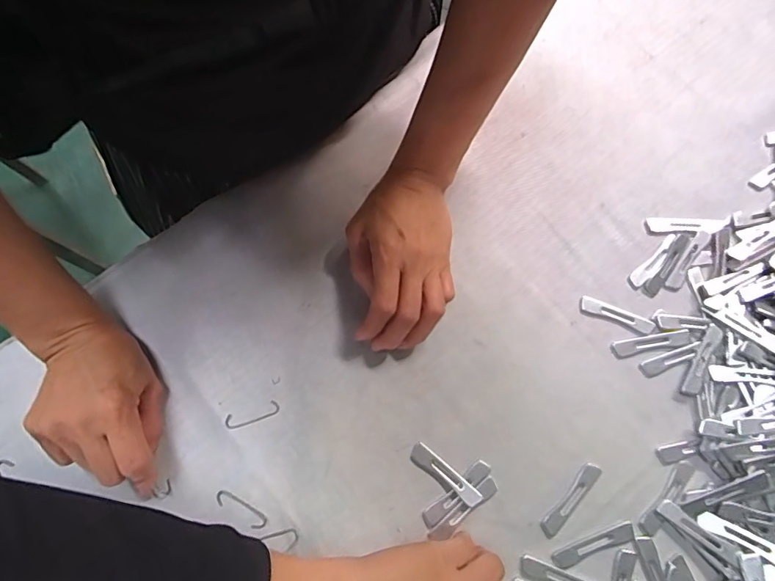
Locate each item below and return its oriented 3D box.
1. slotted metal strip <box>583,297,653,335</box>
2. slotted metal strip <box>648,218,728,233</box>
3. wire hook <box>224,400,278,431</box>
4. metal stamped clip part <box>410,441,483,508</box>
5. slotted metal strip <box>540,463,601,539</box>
[{"bbox_3d":[0.179,0.019,0.355,0.055,0.004,0.013,20,75,7],"label":"slotted metal strip"},{"bbox_3d":[0.247,-0.054,0.373,0.063,0.008,0.015,1,74,1],"label":"slotted metal strip"},{"bbox_3d":[-0.102,0.094,0.342,0.040,0.004,0.011,-18,74,-4],"label":"wire hook"},{"bbox_3d":[0.041,0.131,0.325,0.057,0.004,0.014,37,78,11],"label":"metal stamped clip part"},{"bbox_3d":[0.129,0.148,0.321,0.013,0.004,0.060,42,79,12],"label":"slotted metal strip"}]

